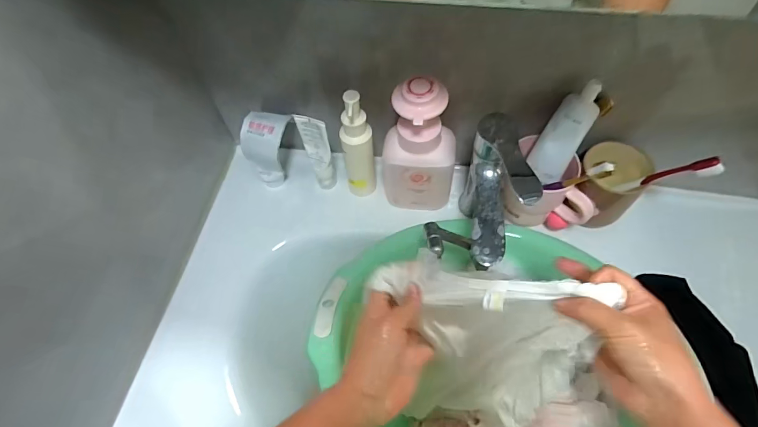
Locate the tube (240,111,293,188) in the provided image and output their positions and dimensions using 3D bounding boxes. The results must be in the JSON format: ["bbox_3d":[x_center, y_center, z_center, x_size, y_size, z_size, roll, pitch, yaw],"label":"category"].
[{"bbox_3d":[-0.161,-0.088,0.590,0.059,0.113,0.049,17,42,12],"label":"tube"}]

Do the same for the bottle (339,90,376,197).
[{"bbox_3d":[-0.027,-0.083,0.531,0.041,0.178,0.035,-9,59,-3],"label":"bottle"}]

